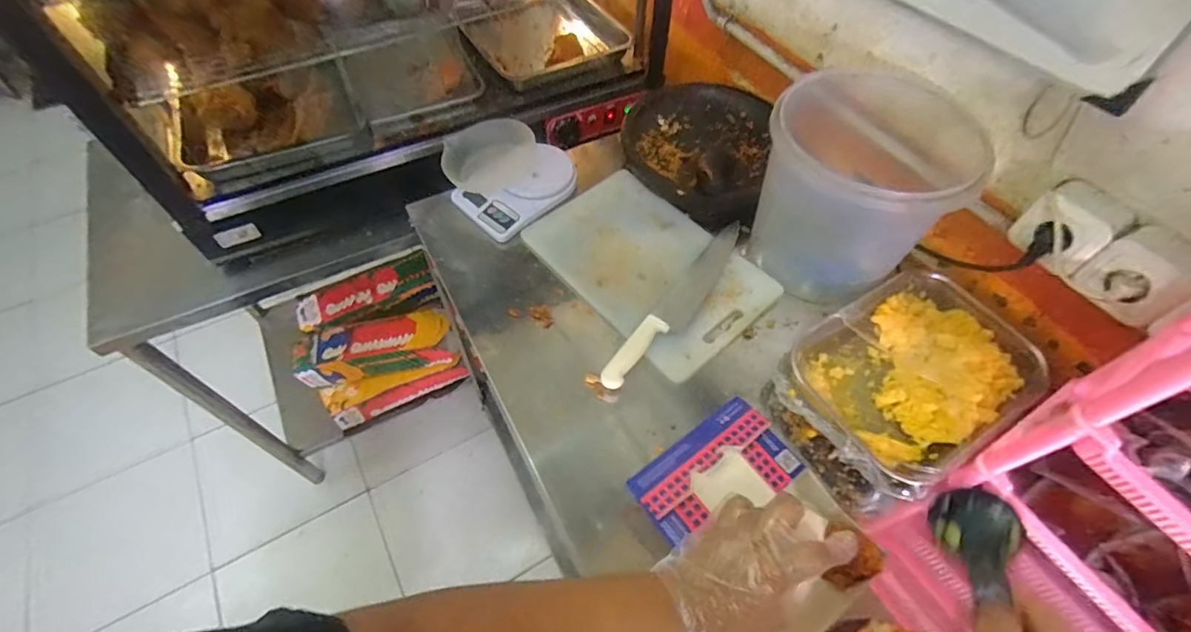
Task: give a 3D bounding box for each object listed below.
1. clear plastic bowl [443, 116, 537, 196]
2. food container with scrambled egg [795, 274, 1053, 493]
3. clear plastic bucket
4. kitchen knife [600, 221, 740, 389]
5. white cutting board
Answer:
[{"bbox_3d":[-0.179,-0.272,0.883,0.154,0.051,0.134,-25,60,-16],"label":"clear plastic bowl"},{"bbox_3d":[0.405,0.072,0.674,0.298,0.057,0.214,-29,61,-19],"label":"food container with scrambled egg"},{"bbox_3d":[0.359,-0.177,0.735,0.231,0.217,0.212,0,56,0],"label":"clear plastic bucket"},{"bbox_3d":[0.125,-0.022,0.755,0.052,0.023,0.348,33,62,20],"label":"kitchen knife"},{"bbox_3d":[0.081,-0.081,0.800,0.231,0.017,0.348,-36,63,-22],"label":"white cutting board"}]

